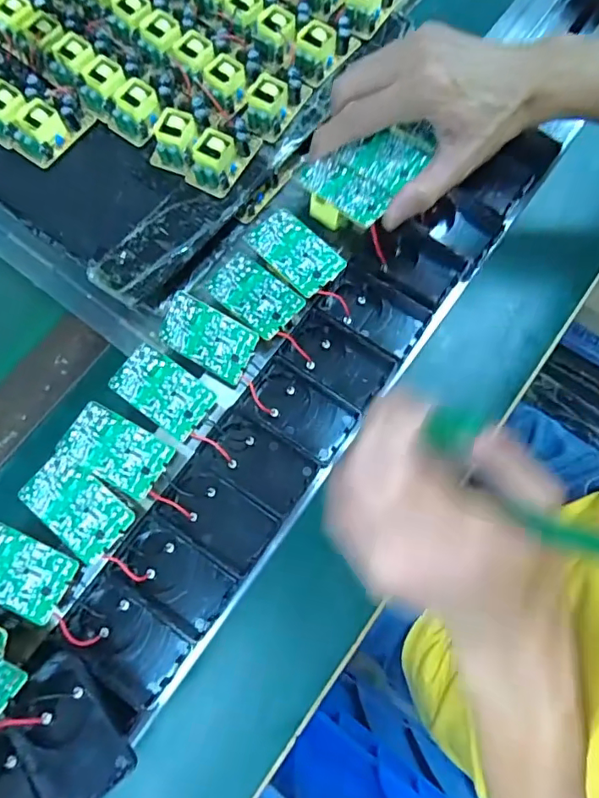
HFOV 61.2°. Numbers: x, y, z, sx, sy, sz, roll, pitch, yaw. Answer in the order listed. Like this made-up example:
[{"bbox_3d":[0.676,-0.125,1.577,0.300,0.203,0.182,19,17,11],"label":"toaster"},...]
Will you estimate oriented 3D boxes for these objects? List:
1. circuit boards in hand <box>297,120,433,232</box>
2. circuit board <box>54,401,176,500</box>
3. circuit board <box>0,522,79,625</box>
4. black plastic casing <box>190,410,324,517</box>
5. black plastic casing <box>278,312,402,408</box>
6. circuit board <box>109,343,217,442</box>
[{"bbox_3d":[0.043,-0.157,0.349,0.061,0.025,0.080,37,80,7],"label":"circuit boards in hand"},{"bbox_3d":[-0.111,0.030,0.307,0.063,0.010,0.038,27,77,8],"label":"circuit board"},{"bbox_3d":[-0.163,0.097,0.288,0.062,0.008,0.038,23,76,7],"label":"circuit board"},{"bbox_3d":[-0.027,0.042,0.335,0.072,0.012,0.043,28,77,8],"label":"black plastic casing"},{"bbox_3d":[0.027,-0.028,0.354,0.071,0.016,0.040,33,78,9],"label":"black plastic casing"},{"bbox_3d":[-0.085,-0.005,0.318,0.062,0.004,0.037,35,78,10],"label":"circuit board"}]

